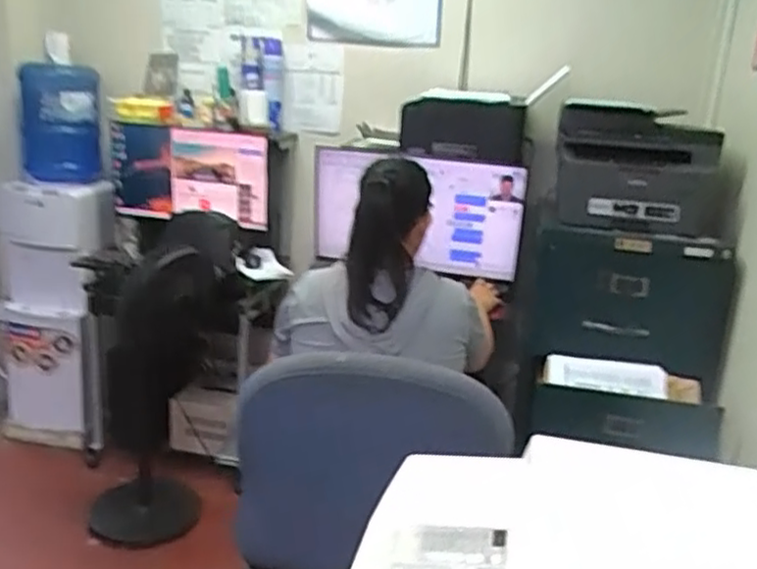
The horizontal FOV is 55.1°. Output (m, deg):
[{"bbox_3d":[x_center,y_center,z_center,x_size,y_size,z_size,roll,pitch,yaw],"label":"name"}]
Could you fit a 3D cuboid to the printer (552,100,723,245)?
[{"bbox_3d":[0.631,-0.275,1.773,0.422,0.292,0.323,8,17,16],"label":"printer"}]

